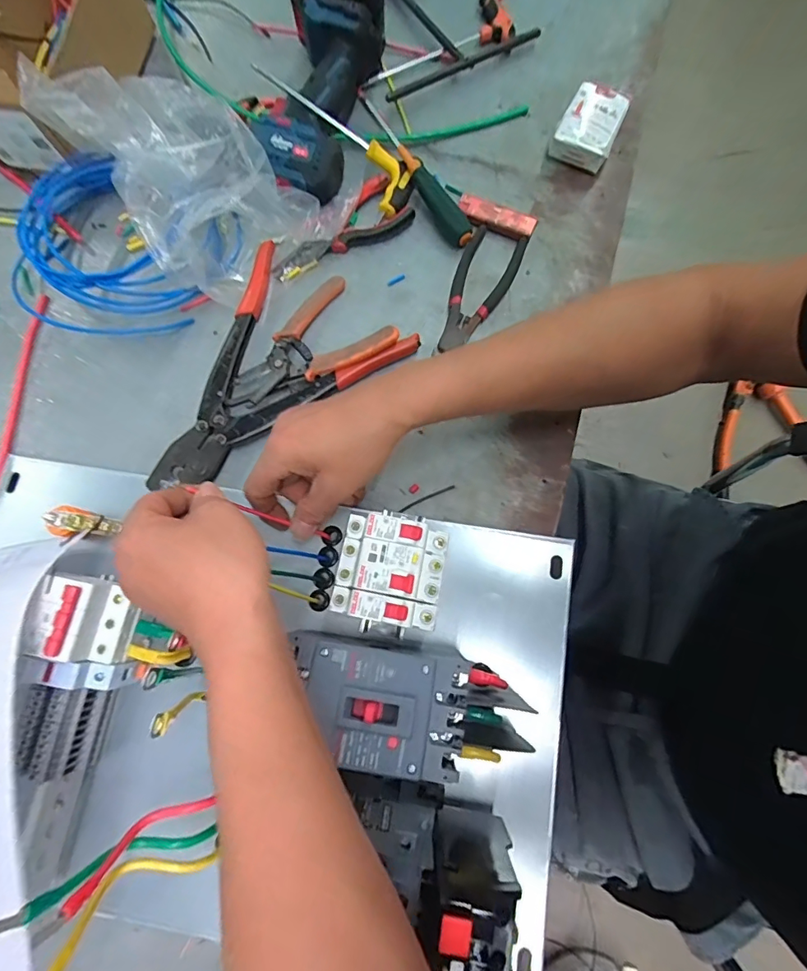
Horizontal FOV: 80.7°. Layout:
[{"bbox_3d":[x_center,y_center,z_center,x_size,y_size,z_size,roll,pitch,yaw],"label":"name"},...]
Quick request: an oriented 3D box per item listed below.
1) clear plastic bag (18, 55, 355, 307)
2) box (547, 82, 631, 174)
[{"bbox_3d":[-0.206,-0.285,0.450,0.258,0.095,0.157,31,80,8],"label":"clear plastic bag"},{"bbox_3d":[0.197,-0.379,0.503,0.059,0.030,0.087,23,79,7],"label":"box"}]

